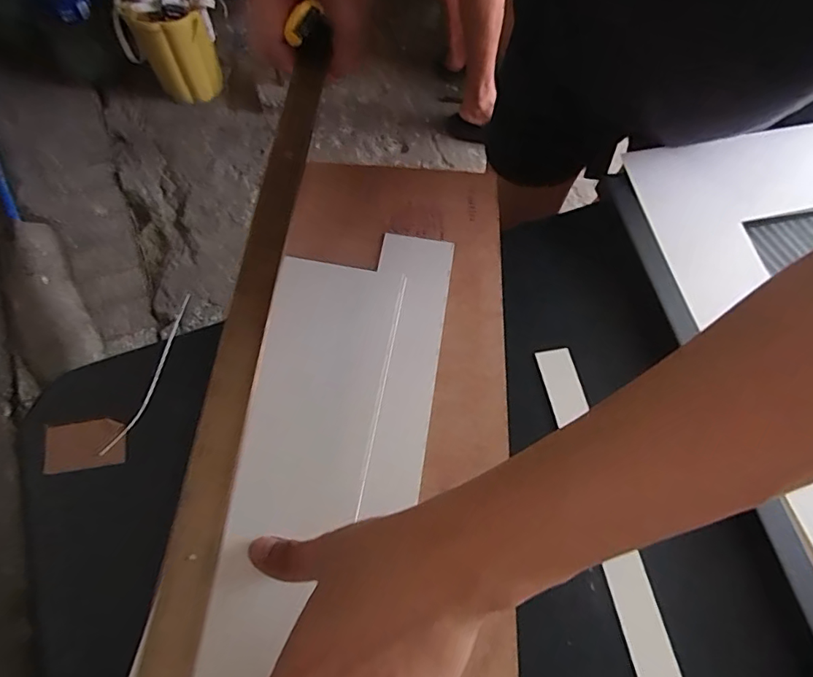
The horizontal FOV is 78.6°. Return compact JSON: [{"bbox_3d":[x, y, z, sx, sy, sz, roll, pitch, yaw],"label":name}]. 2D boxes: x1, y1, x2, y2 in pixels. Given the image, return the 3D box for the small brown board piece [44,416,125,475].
[{"bbox_3d":[-0.206,0.067,0.318,0.047,0.004,0.032,-9,67,-6],"label":"small brown board piece"}]

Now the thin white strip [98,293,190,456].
[{"bbox_3d":[-0.173,0.022,0.341,0.012,0.004,0.121,14,65,6],"label":"thin white strip"}]

